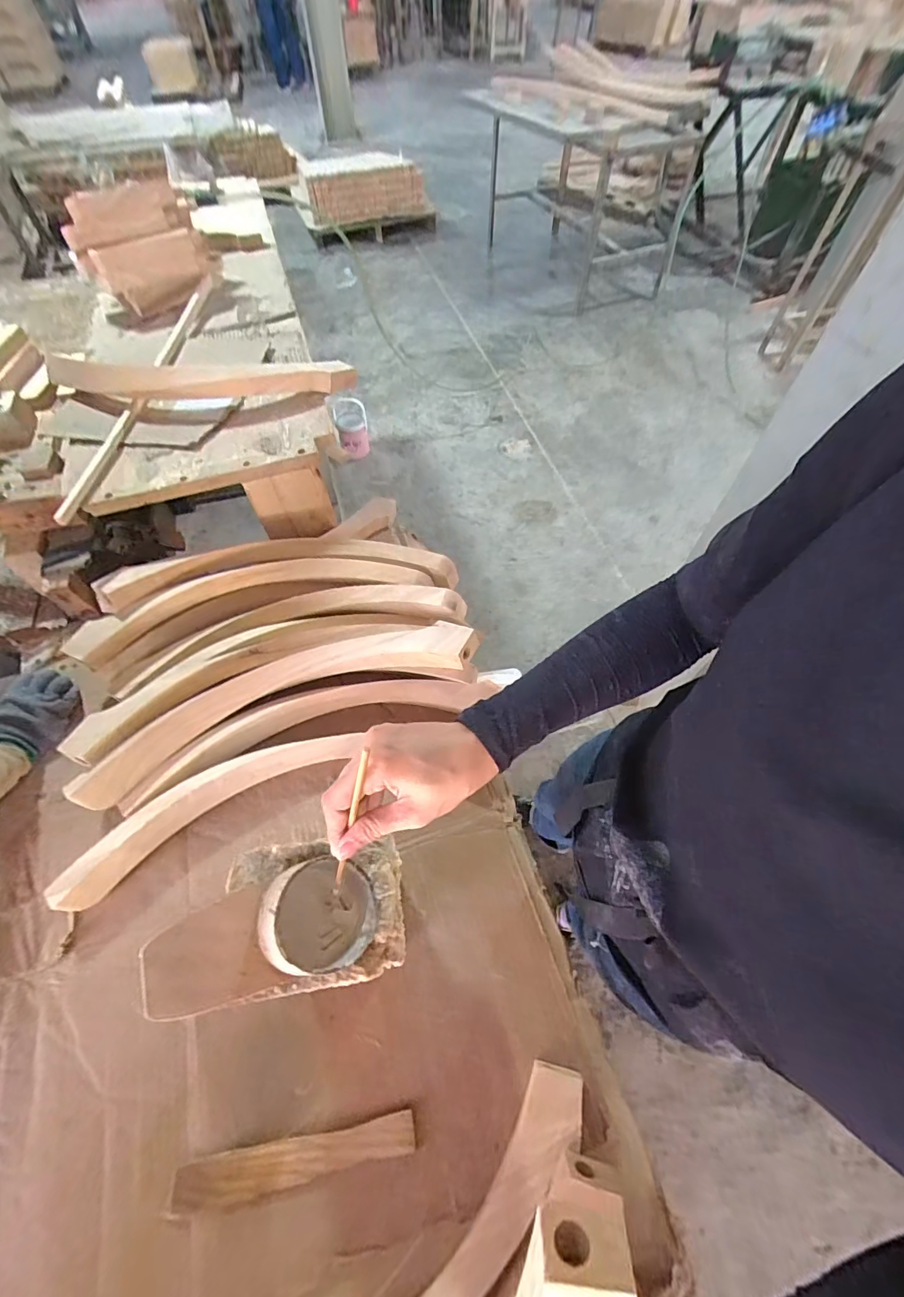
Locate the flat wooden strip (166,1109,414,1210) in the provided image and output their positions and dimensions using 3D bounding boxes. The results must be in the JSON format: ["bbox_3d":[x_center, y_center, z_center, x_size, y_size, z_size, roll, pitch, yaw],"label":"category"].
[{"bbox_3d":[-0.142,0.476,0.435,0.212,0.007,0.034,-7,53,-7],"label":"flat wooden strip"}]

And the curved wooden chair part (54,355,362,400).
[{"bbox_3d":[-0.392,-0.418,0.725,0.457,0.053,0.063,-2,59,-1],"label":"curved wooden chair part"}]

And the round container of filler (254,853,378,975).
[{"bbox_3d":[-0.107,0.218,0.384,0.084,0.071,0.082,0,59,0],"label":"round container of filler"}]

